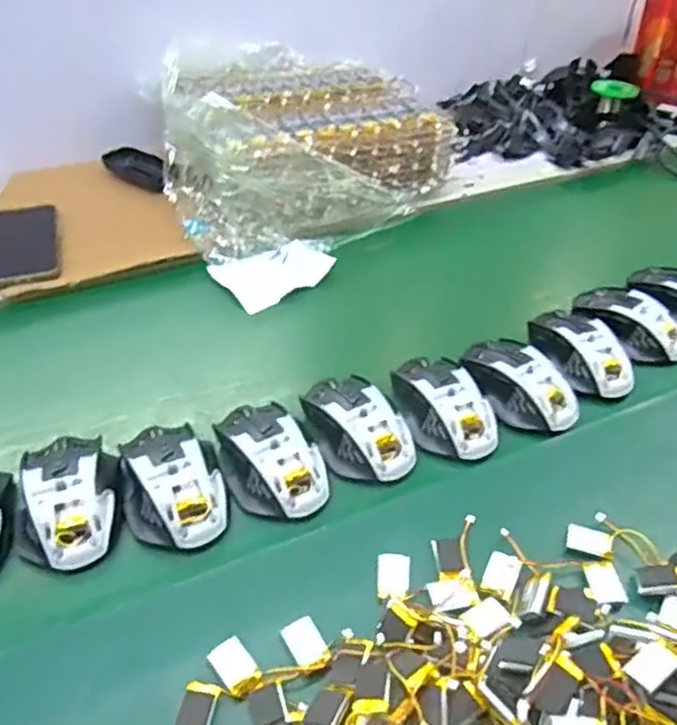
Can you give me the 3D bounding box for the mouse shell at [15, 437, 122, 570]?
[{"bbox_3d":[-0.199,0.098,0.495,0.075,0.032,0.102,-5,42,-7],"label":"mouse shell"}]

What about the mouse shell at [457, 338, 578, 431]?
[{"bbox_3d":[0.160,0.016,0.596,0.073,0.031,0.104,-17,44,-19],"label":"mouse shell"}]

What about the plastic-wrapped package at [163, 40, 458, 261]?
[{"bbox_3d":[-0.061,-0.299,0.870,0.348,0.135,0.326,-16,44,-18],"label":"plastic-wrapped package"}]

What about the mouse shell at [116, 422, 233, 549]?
[{"bbox_3d":[-0.127,0.087,0.510,0.076,0.033,0.113,-15,44,-18],"label":"mouse shell"}]

